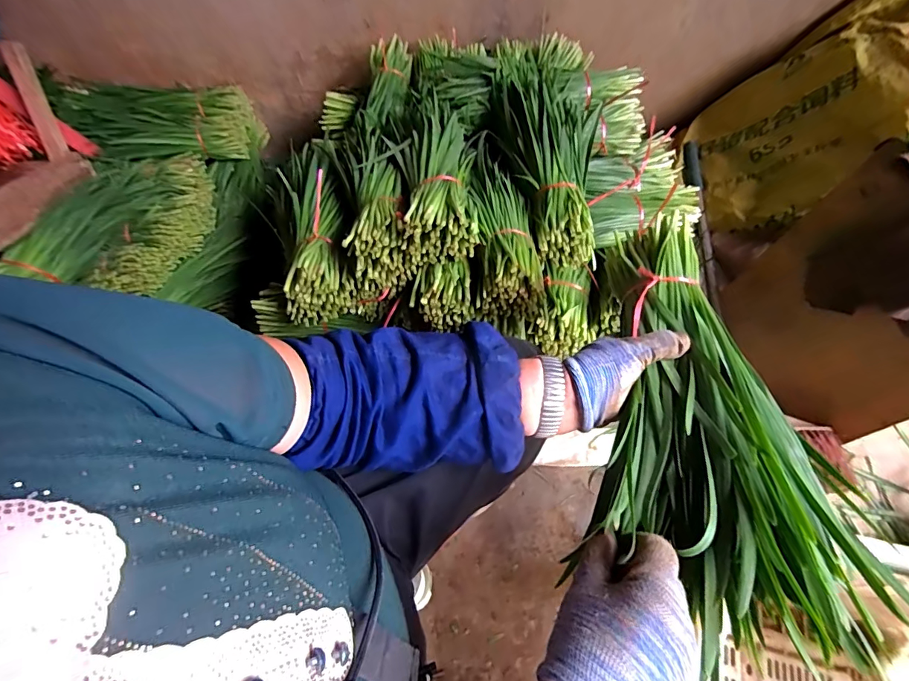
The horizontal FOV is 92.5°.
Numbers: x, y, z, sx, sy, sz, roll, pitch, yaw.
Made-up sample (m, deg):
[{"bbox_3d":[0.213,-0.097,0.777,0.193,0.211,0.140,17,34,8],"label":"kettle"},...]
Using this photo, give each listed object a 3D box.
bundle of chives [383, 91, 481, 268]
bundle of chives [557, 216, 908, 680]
[{"bbox_3d":[-0.034,-0.293,0.704,0.121,0.113,0.382,-3,62,2],"label":"bundle of chives"},{"bbox_3d":[0.208,0.047,0.389,0.173,0.053,0.385,-1,56,2],"label":"bundle of chives"}]

